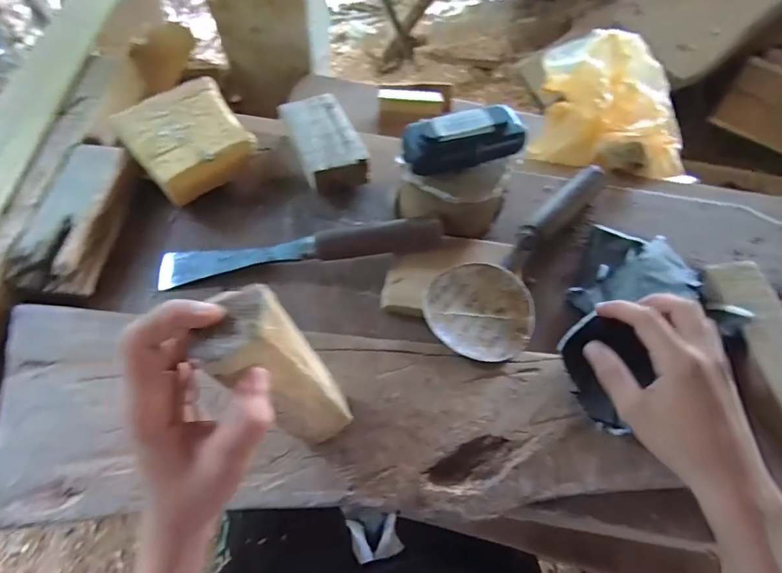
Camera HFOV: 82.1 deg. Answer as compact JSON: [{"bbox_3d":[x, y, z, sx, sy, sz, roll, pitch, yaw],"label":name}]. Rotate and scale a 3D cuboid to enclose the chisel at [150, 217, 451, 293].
[{"bbox_3d":[-0.089,-0.033,0.422,0.270,0.022,0.038,-8,62,6],"label":"chisel"}]

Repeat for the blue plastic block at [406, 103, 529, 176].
[{"bbox_3d":[0.067,-0.130,0.394,0.105,0.031,0.041,-13,64,-10],"label":"blue plastic block"}]

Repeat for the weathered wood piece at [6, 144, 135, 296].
[{"bbox_3d":[-0.292,-0.067,0.423,0.062,0.031,0.159,5,62,-1],"label":"weathered wood piece"}]

